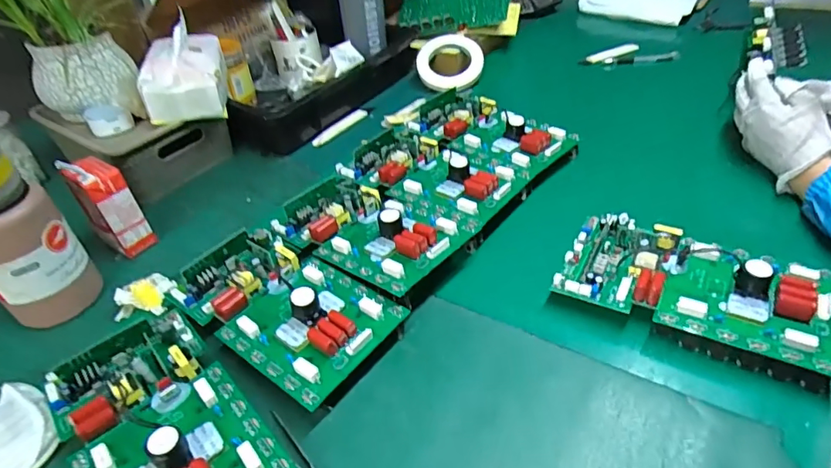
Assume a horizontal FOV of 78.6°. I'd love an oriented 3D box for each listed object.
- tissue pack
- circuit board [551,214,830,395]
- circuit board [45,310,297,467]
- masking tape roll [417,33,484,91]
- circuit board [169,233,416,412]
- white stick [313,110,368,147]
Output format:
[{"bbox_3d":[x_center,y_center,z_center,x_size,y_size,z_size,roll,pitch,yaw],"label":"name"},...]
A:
[{"bbox_3d":[-0.316,-0.227,0.700,0.099,0.089,0.141,-9,41,-3],"label":"tissue pack"},{"bbox_3d":[0.260,0.047,0.477,0.231,0.048,0.120,17,46,24],"label":"circuit board"},{"bbox_3d":[-0.202,0.155,0.403,0.127,0.049,0.212,-33,48,-28],"label":"circuit board"},{"bbox_3d":[0.060,-0.303,0.886,0.112,0.012,0.119,-2,69,6],"label":"masking tape roll"},{"bbox_3d":[-0.129,0.067,0.495,0.214,0.046,0.127,25,49,31],"label":"circuit board"},{"bbox_3d":[-0.121,-0.172,0.824,0.013,0.017,0.120,25,49,30],"label":"white stick"}]

